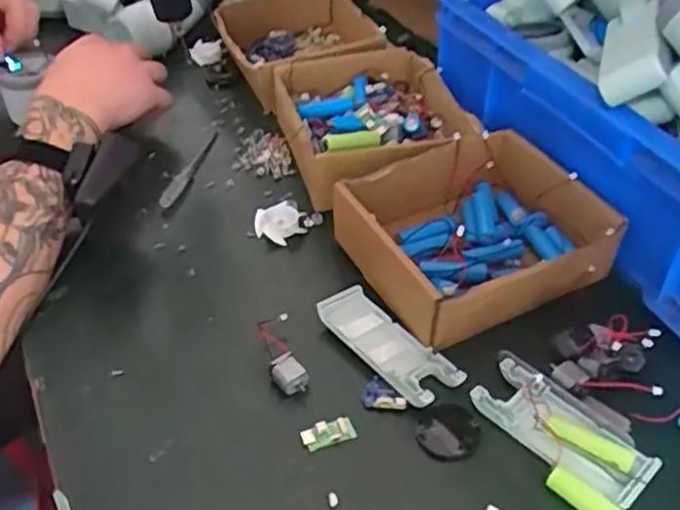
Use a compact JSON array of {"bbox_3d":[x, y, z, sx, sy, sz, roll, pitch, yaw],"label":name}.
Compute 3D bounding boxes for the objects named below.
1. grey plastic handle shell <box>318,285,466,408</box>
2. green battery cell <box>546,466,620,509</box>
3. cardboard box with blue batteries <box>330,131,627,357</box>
[{"bbox_3d":[0.031,0.059,0.460,0.043,0.013,0.102,-31,50,-28],"label":"grey plastic handle shell"},{"bbox_3d":[0.136,0.134,0.376,0.050,0.010,0.013,30,51,30],"label":"green battery cell"},{"bbox_3d":[0.097,-0.018,0.513,0.165,0.054,0.140,-20,46,-18],"label":"cardboard box with blue batteries"}]

